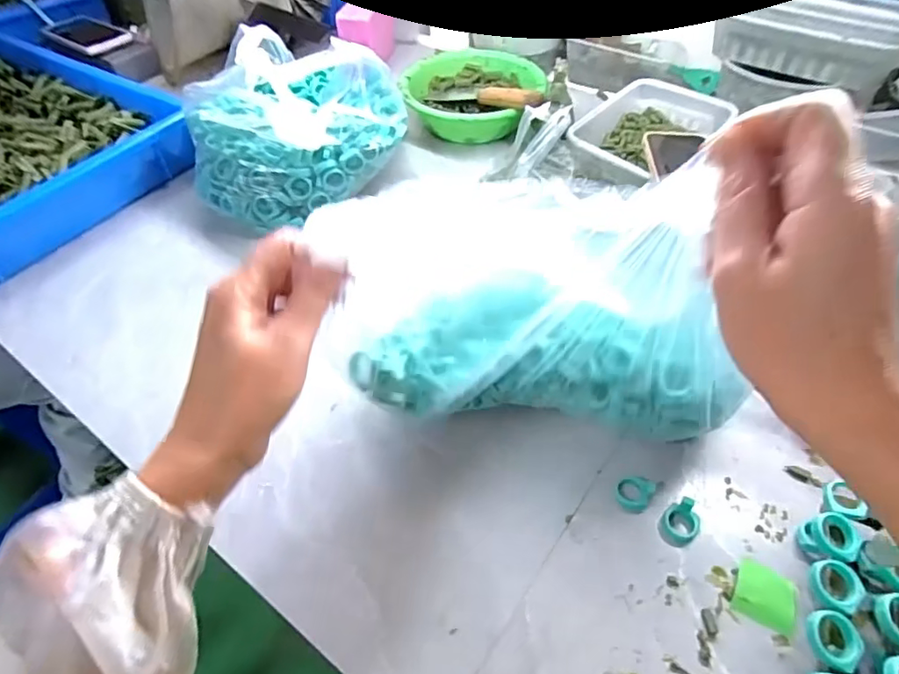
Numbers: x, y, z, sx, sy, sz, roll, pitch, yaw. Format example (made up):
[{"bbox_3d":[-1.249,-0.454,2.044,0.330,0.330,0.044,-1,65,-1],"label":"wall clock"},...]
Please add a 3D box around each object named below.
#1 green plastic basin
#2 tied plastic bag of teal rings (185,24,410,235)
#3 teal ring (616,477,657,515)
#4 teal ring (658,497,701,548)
[{"bbox_3d":[0.040,-0.364,0.803,0.195,0.068,0.196,-1,51,2],"label":"green plastic basin"},{"bbox_3d":[-0.173,-0.251,0.636,0.263,0.165,0.168,-25,54,-17],"label":"tied plastic bag of teal rings"},{"bbox_3d":[0.143,0.122,0.419,0.026,0.018,0.024,-1,51,2],"label":"teal ring"},{"bbox_3d":[0.172,0.137,0.401,0.030,0.019,0.026,-30,55,-20],"label":"teal ring"}]

